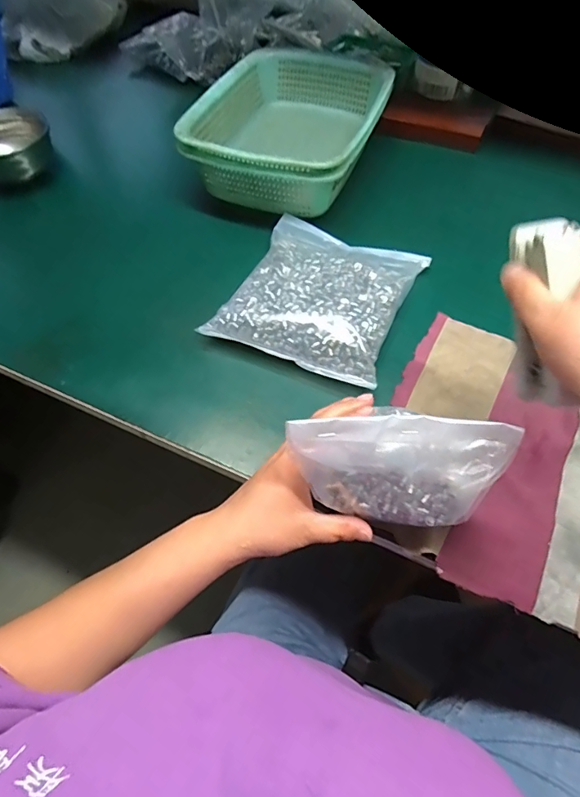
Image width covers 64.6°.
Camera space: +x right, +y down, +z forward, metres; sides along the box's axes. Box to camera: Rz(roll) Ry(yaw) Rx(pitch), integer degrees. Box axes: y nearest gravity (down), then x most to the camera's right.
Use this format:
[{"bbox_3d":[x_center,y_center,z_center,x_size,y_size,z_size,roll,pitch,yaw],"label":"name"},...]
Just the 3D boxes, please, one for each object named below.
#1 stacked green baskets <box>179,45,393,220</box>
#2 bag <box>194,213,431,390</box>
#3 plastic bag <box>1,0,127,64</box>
[{"bbox_3d":[0.007,-0.356,0.621,0.215,0.102,0.295,21,61,14],"label":"stacked green baskets"},{"bbox_3d":[0.037,-0.119,0.505,0.186,0.044,0.203,21,61,14],"label":"bag"},{"bbox_3d":[-0.420,-0.716,0.836,0.132,0.097,0.252,19,60,13],"label":"plastic bag"}]

